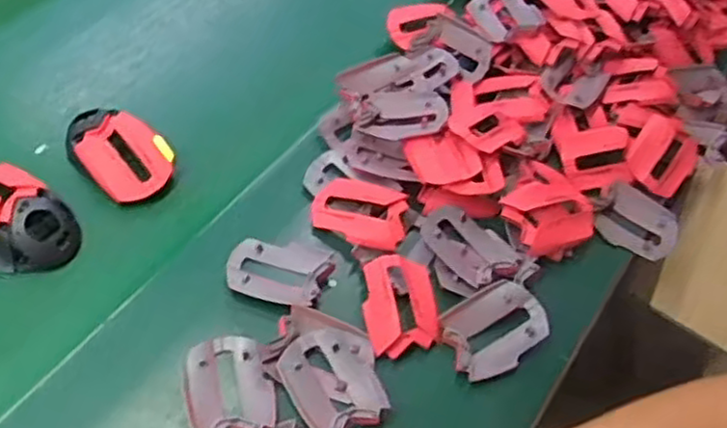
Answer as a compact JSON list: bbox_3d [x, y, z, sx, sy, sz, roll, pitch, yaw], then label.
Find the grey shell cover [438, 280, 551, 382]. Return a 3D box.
[{"bbox_3d":[0.101,0.087,0.551,0.077,0.022,0.060,-26,60,-22],"label":"grey shell cover"}]

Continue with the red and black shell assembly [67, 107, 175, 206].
[{"bbox_3d":[-0.215,-0.052,0.623,0.104,0.041,0.067,38,59,21],"label":"red and black shell assembly"}]

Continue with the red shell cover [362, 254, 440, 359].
[{"bbox_3d":[0.029,0.070,0.558,0.056,0.014,0.080,-1,53,-6],"label":"red shell cover"}]

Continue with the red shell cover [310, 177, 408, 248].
[{"bbox_3d":[-0.002,-0.004,0.597,0.080,0.013,0.055,20,54,9],"label":"red shell cover"}]

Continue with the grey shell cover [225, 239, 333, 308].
[{"bbox_3d":[-0.067,0.044,0.569,0.078,0.013,0.061,15,53,6],"label":"grey shell cover"}]

